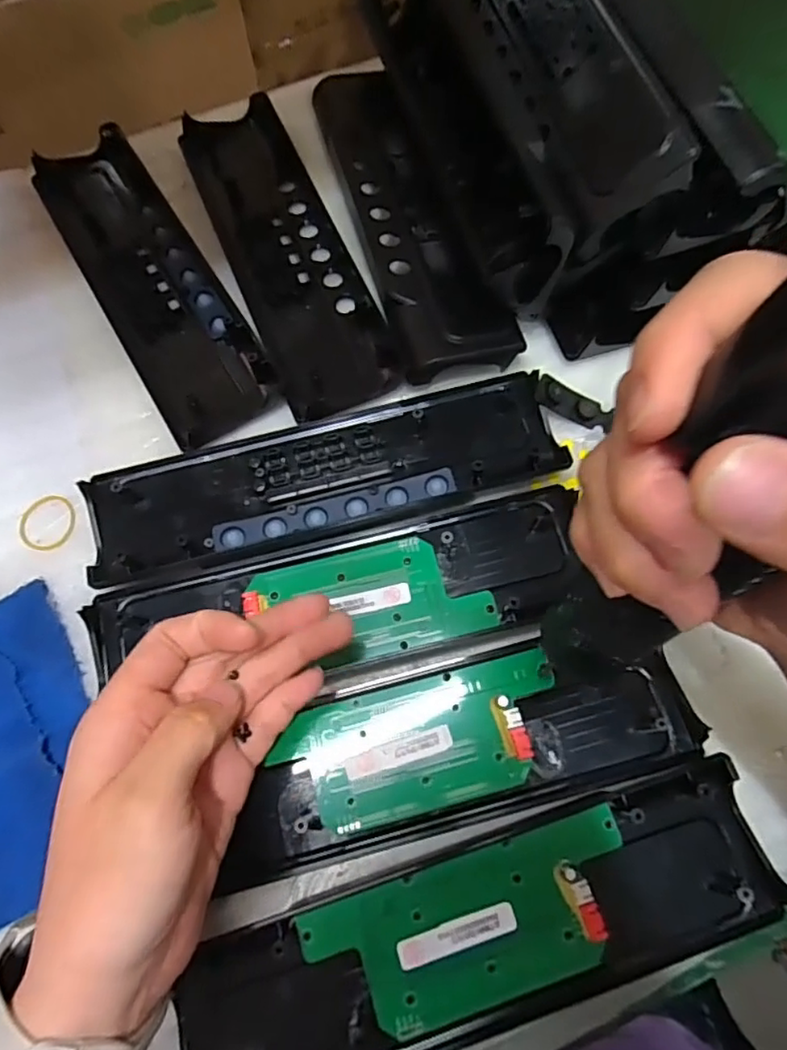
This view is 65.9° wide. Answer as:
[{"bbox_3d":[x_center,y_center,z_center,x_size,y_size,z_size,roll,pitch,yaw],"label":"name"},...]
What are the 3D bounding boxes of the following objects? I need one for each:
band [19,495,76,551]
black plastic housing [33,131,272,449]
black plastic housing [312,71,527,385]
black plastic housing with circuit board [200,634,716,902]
[{"bbox_3d":[-0.185,-0.002,0.324,0.030,0.004,0.032,-1,69,2],"label":"band"},{"bbox_3d":[-0.151,-0.153,0.372,0.069,0.016,0.238,-31,71,-9],"label":"black plastic housing"},{"bbox_3d":[0.005,-0.194,0.374,0.061,0.025,0.256,-16,69,-4],"label":"black plastic housing"},{"bbox_3d":[0.029,0.095,0.275,0.209,0.014,0.068,-14,69,-3],"label":"black plastic housing with circuit board"}]

